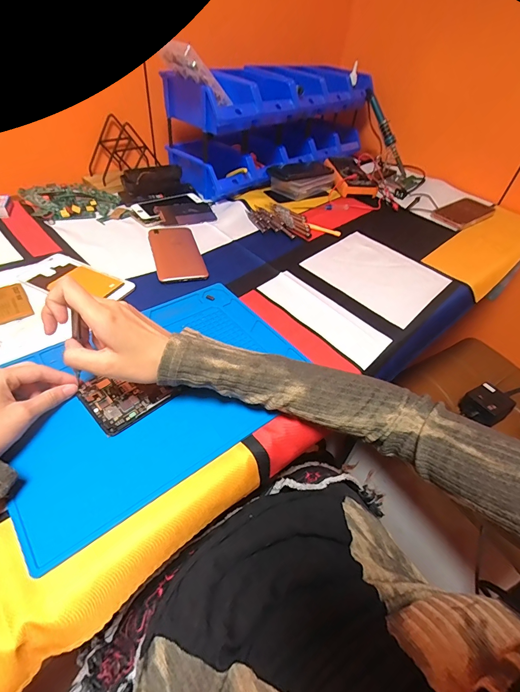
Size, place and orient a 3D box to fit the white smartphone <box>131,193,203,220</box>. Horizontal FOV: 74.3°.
[{"bbox_3d":[-0.181,-0.280,0.675,0.133,0.011,0.063,-32,58,-30],"label":"white smartphone"}]

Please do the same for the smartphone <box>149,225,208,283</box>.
[{"bbox_3d":[-0.137,-0.154,0.561,0.076,0.006,0.158,-12,49,-16],"label":"smartphone"}]

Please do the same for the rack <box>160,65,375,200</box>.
[{"bbox_3d":[0.053,-0.541,0.828,0.175,0.193,0.579,37,54,26],"label":"rack"}]

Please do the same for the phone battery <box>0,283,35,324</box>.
[{"bbox_3d":[-0.324,-0.052,0.433,0.055,0.006,0.072,-27,55,-27],"label":"phone battery"}]

